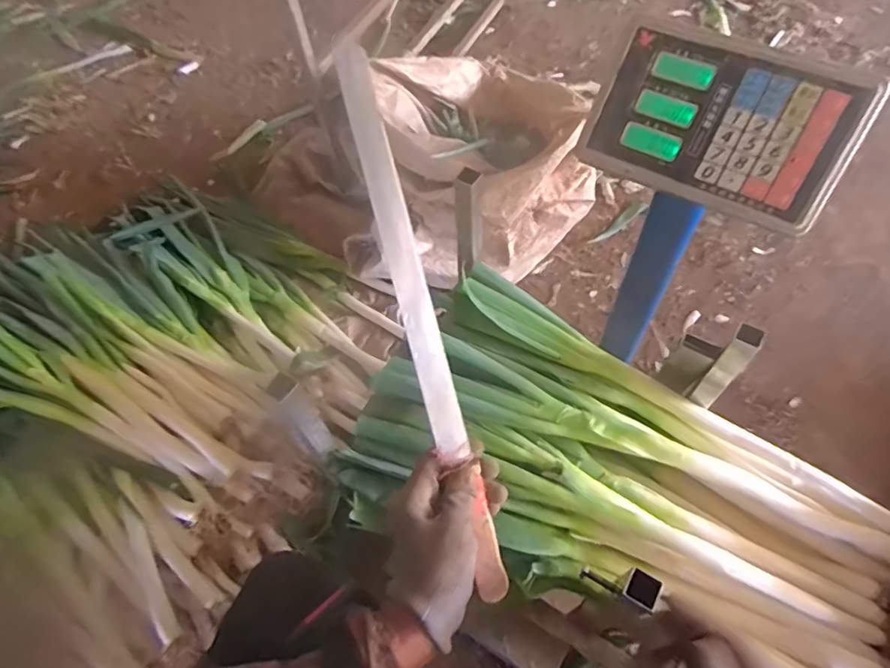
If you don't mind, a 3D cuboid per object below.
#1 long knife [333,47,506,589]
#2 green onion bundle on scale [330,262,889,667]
[{"bbox_3d":[-0.018,0.003,0.447,0.031,0.020,0.461,-16,95,-6],"label":"long knife"},{"bbox_3d":[0.196,0.162,0.604,0.587,0.114,0.304,25,63,17],"label":"green onion bundle on scale"}]

